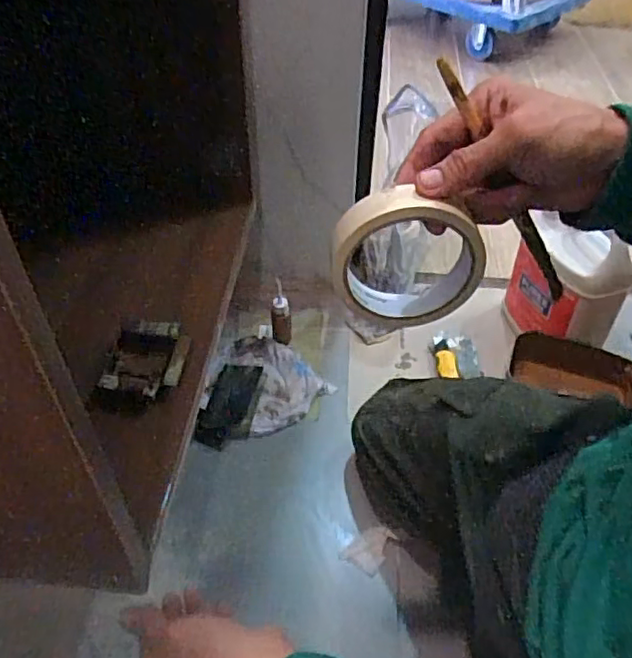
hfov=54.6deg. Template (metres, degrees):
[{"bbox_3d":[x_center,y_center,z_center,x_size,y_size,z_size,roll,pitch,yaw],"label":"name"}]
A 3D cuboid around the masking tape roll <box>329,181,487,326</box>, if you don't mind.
[{"bbox_3d":[0.058,-0.044,0.394,0.092,0.094,0.025,1,45,-1],"label":"masking tape roll"}]

